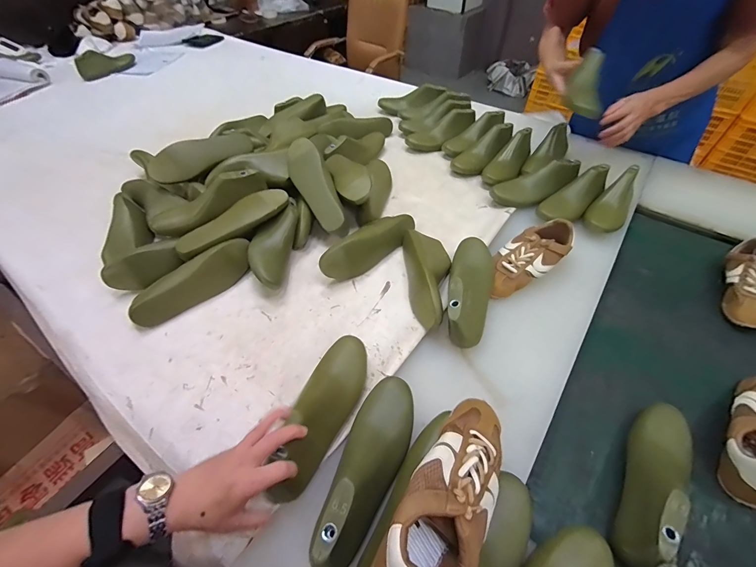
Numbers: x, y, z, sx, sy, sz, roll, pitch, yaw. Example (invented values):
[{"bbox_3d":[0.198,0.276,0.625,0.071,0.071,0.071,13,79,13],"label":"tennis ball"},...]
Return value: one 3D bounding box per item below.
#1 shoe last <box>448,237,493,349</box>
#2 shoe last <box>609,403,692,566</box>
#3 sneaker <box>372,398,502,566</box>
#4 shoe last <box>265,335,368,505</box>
[{"bbox_3d":[0.162,0.007,0.618,0.078,0.077,0.228,13,51,13],"label":"shoe last"},{"bbox_3d":[0.377,0.261,0.445,0.077,0.092,0.241,35,59,27],"label":"shoe last"},{"bbox_3d":[0.080,0.219,0.349,0.083,0.074,0.219,31,47,21],"label":"sneaker"},{"bbox_3d":[-0.075,0.165,0.462,0.074,0.077,0.233,16,50,11],"label":"shoe last"}]

